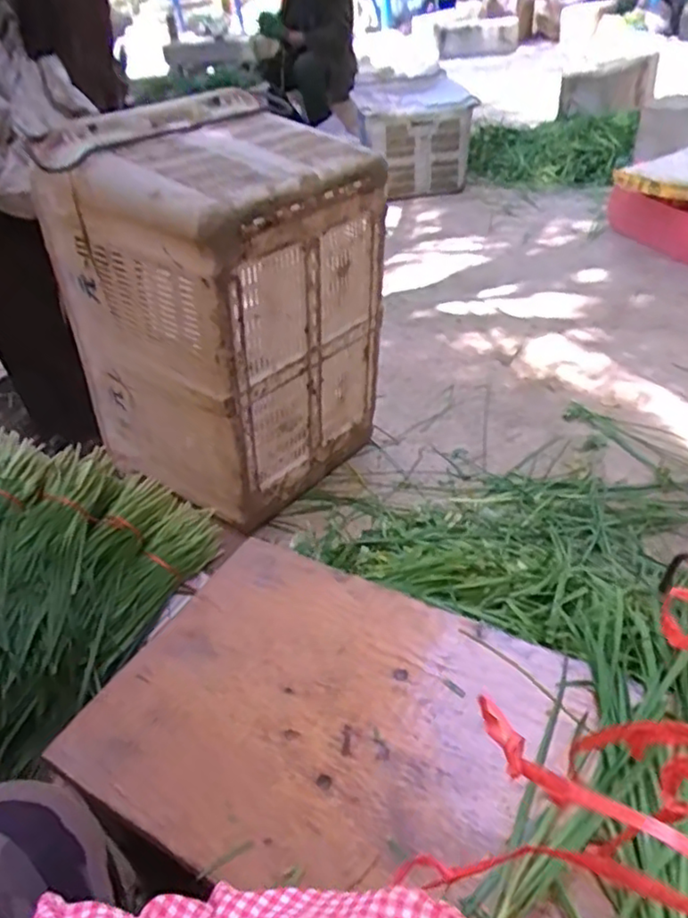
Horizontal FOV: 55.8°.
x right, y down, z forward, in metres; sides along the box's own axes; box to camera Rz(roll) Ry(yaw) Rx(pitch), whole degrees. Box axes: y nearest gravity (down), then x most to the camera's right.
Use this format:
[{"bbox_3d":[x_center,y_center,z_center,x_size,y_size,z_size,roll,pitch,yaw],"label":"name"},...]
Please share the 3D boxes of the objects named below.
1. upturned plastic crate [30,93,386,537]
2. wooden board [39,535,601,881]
[{"bbox_3d":[-0.192,-0.239,1.152,0.366,0.653,0.441,26,49,35],"label":"upturned plastic crate"},{"bbox_3d":[-0.020,0.220,0.567,0.381,0.013,0.293,16,44,27],"label":"wooden board"}]

